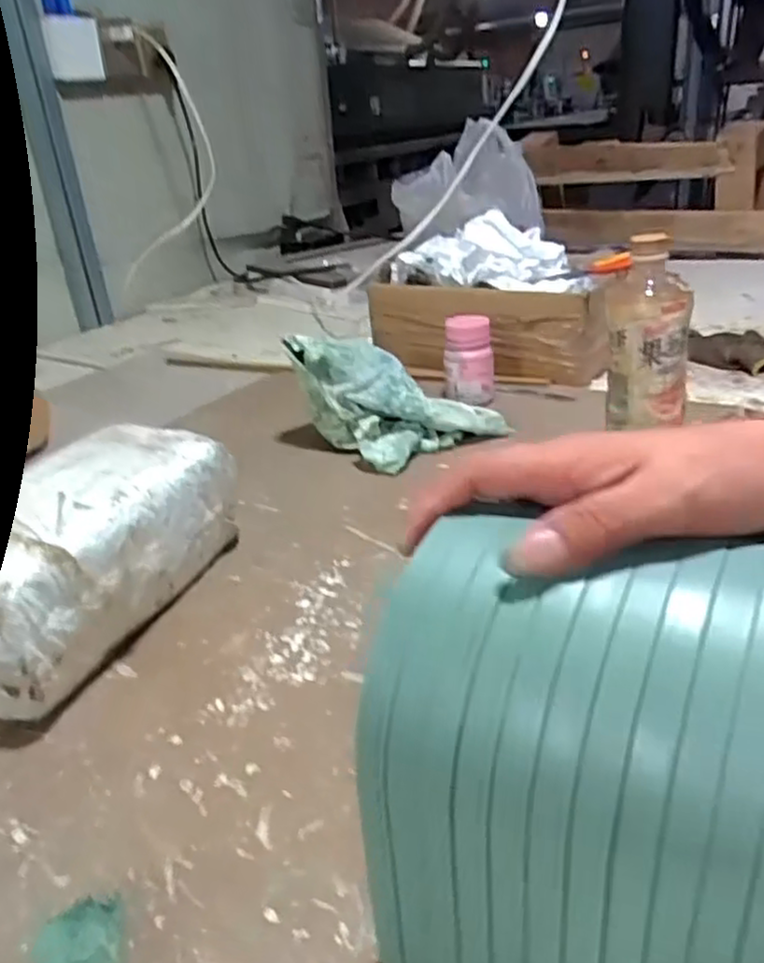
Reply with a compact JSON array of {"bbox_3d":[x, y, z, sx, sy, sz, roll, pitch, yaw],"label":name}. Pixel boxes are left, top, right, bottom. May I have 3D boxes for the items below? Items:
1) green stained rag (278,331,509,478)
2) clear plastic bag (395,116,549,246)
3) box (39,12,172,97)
[{"bbox_3d":[0.021,-0.098,0.772,0.190,0.099,0.148,-21,31,-29],"label":"green stained rag"},{"bbox_3d":[0.155,-0.567,1.366,0.267,0.165,0.185,-4,27,3],"label":"clear plastic bag"},{"bbox_3d":[-0.500,-0.786,1.346,0.214,0.118,0.125,-11,29,-16],"label":"box"}]

